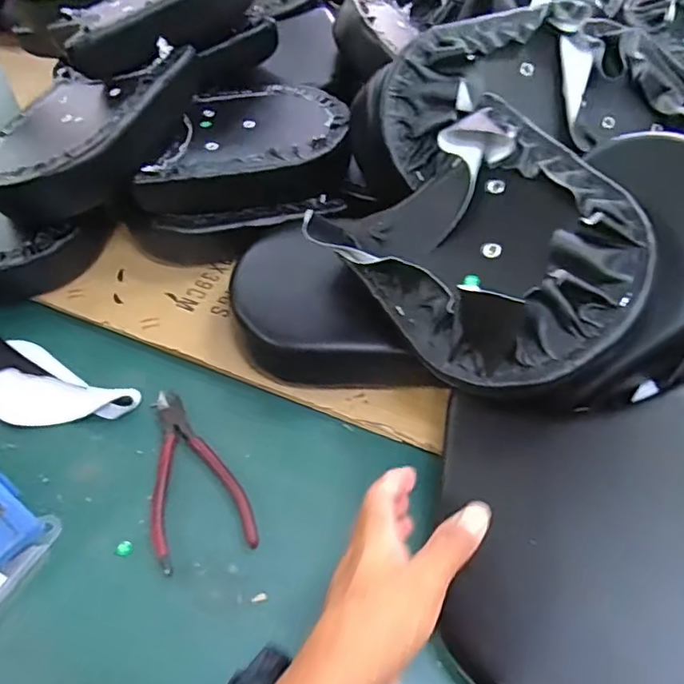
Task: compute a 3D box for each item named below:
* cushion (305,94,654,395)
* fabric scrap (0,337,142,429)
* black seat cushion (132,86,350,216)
[{"bbox_3d":[0.103,-0.067,0.391,0.175,0.070,0.208,-41,58,7],"label":"cushion"},{"bbox_3d":[-0.308,0.024,0.495,0.268,0.023,0.080,12,53,8],"label":"fabric scrap"},{"bbox_3d":[-0.103,-0.209,0.593,0.213,0.061,0.168,-8,51,-6],"label":"black seat cushion"}]

